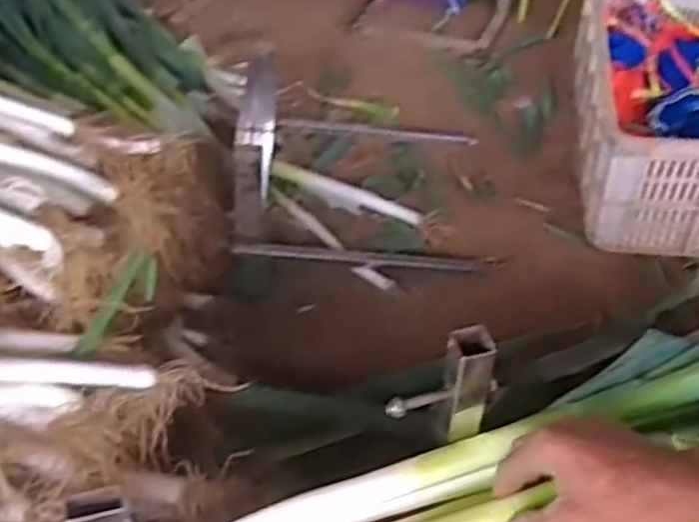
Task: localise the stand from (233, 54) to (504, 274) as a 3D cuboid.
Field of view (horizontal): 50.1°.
[{"bbox_3d":[0.018,-0.173,1.187,0.390,0.186,0.359,1,45,0],"label":"stand"}]

